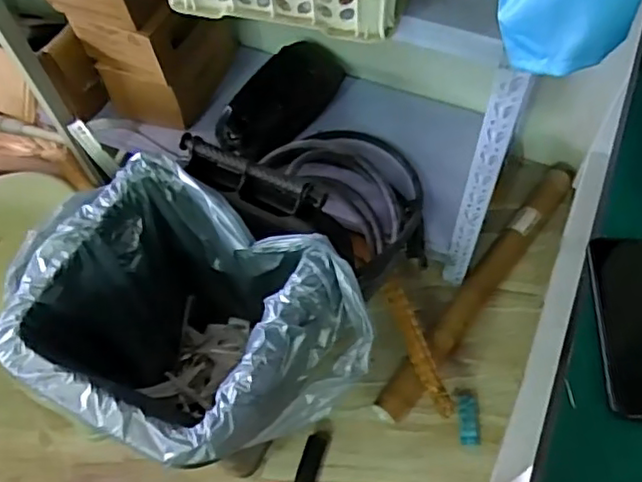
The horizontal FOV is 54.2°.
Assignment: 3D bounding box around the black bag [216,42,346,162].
[{"bbox_3d":[-0.085,-0.352,1.509,0.121,0.162,0.373,35,67,21],"label":"black bag"}]

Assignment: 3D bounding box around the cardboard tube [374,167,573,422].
[{"bbox_3d":[0.371,0.094,1.429,0.085,0.078,0.764,34,67,20],"label":"cardboard tube"}]

